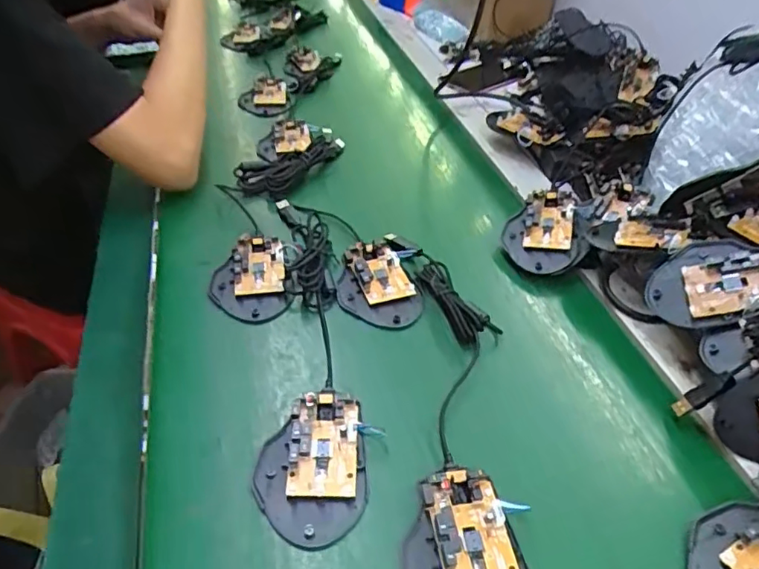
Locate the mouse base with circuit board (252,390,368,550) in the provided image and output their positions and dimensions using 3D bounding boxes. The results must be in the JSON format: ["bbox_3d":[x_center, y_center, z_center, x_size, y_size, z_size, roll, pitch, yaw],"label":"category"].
[{"bbox_3d":[-0.045,0.118,0.374,0.070,0.018,0.105,2,42,-2],"label":"mouse base with circuit board"}]

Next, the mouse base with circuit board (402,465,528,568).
[{"bbox_3d":[0.049,0.161,0.330,0.071,0.017,0.102,-6,42,-11],"label":"mouse base with circuit board"}]

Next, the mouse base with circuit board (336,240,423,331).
[{"bbox_3d":[-0.005,-0.001,0.513,0.068,0.021,0.105,-10,43,-15],"label":"mouse base with circuit board"}]

